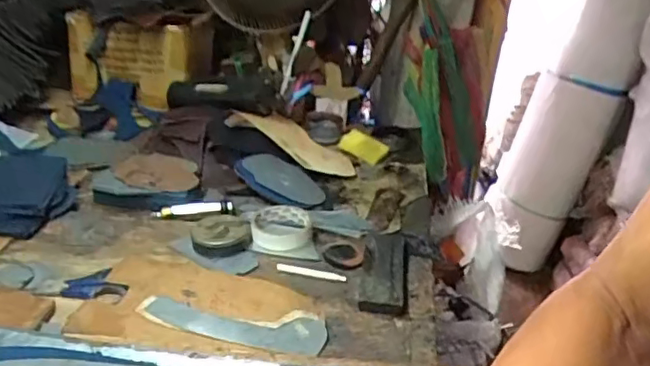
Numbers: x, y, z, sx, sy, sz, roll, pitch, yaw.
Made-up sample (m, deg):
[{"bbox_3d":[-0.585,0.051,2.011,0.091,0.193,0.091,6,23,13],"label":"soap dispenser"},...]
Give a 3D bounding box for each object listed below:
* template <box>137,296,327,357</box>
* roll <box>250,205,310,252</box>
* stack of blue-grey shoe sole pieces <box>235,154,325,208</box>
[{"bbox_3d":[-0.105,0.159,0.639,0.208,0.011,0.079,5,23,6],"label":"template"},{"bbox_3d":[-0.060,0.068,0.815,0.083,0.032,0.087,1,27,0],"label":"roll"},{"bbox_3d":[-0.073,-0.007,0.974,0.156,0.022,0.080,29,50,19],"label":"stack of blue-grey shoe sole pieces"}]

